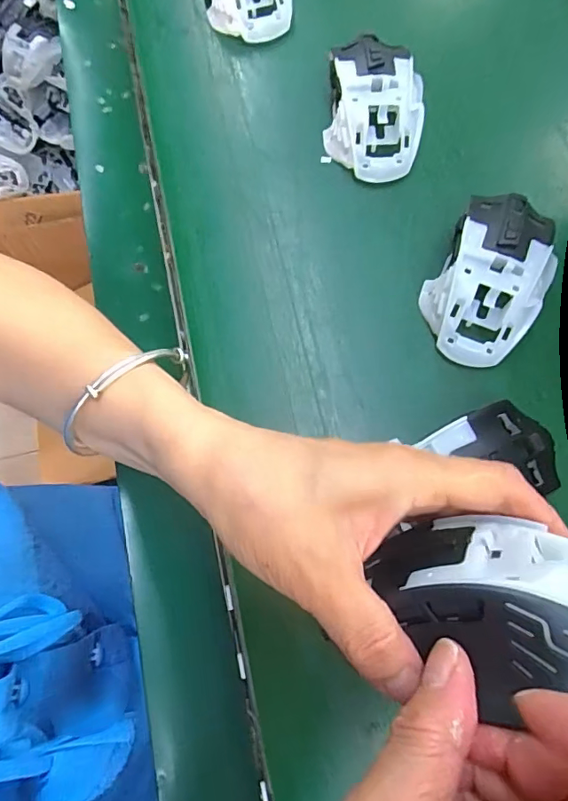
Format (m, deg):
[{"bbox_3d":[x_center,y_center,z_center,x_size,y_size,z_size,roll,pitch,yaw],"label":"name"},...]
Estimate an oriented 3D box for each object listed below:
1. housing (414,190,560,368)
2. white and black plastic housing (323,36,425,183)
[{"bbox_3d":[0.127,-0.078,0.304,0.063,0.038,0.110,28,75,8],"label":"housing"},{"bbox_3d":[0.064,-0.212,0.350,0.066,0.039,0.116,5,73,2],"label":"white and black plastic housing"}]

